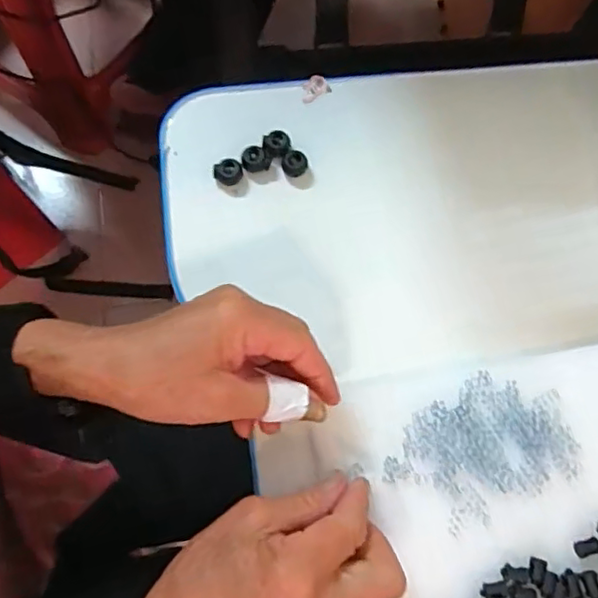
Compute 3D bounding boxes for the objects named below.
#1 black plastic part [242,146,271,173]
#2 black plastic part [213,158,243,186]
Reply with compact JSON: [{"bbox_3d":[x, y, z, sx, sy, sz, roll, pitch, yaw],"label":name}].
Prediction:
[{"bbox_3d":[-0.029,-0.093,0.410,0.018,0.011,0.015,-16,74,-7],"label":"black plastic part"},{"bbox_3d":[-0.047,-0.084,0.408,0.019,0.013,0.014,-8,73,-5],"label":"black plastic part"}]

